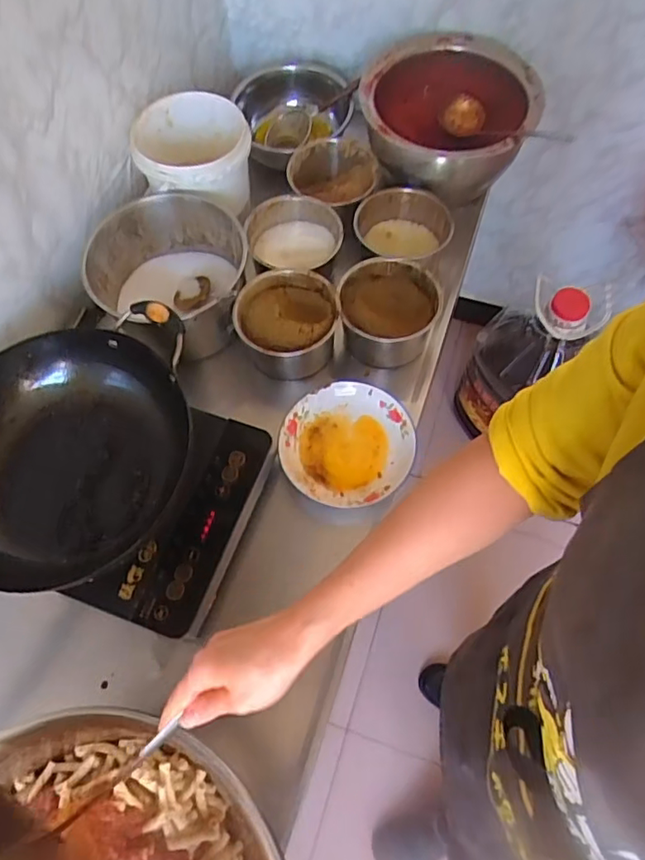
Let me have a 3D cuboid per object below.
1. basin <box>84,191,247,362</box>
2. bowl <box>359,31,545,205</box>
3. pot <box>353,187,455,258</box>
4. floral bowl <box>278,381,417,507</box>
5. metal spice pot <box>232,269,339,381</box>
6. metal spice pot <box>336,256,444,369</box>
[{"bbox_3d":[-0.226,-0.228,0.872,0.214,0.136,0.215,0,64,1],"label":"basin"},{"bbox_3d":[0.194,-0.491,0.916,0.269,0.152,0.217,13,65,7],"label":"bowl"},{"bbox_3d":[0.126,-0.312,0.913,0.145,0.104,0.151,0,64,1],"label":"pot"},{"bbox_3d":[0.035,0.020,0.791,0.183,0.036,0.169,0,64,1],"label":"floral bowl"},{"bbox_3d":[-0.053,-0.155,0.857,0.144,0.091,0.144,0,64,1],"label":"metal spice pot"},{"bbox_3d":[0.097,-0.172,0.855,0.144,0.094,0.143,0,64,1],"label":"metal spice pot"}]

